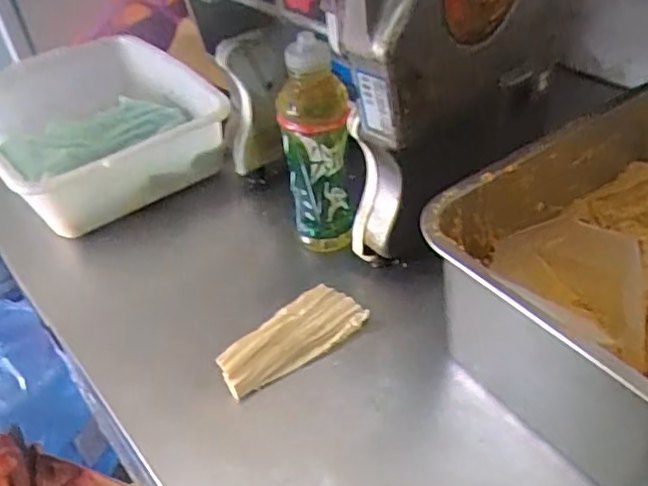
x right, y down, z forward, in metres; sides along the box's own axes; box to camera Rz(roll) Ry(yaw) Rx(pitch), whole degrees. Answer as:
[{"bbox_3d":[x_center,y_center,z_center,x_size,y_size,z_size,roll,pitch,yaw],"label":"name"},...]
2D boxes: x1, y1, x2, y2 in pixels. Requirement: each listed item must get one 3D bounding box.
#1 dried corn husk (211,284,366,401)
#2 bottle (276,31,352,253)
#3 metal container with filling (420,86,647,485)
[{"bbox_3d":[-0.030,0.087,0.581,0.143,0.022,0.061,-35,48,-29],"label":"dried corn husk"},{"bbox_3d":[-0.009,-0.098,0.649,0.069,0.218,0.067,-7,40,-1],"label":"bottle"},{"bbox_3d":[0.283,0.018,0.521,0.358,0.168,0.267,-29,45,-25],"label":"metal container with filling"}]

